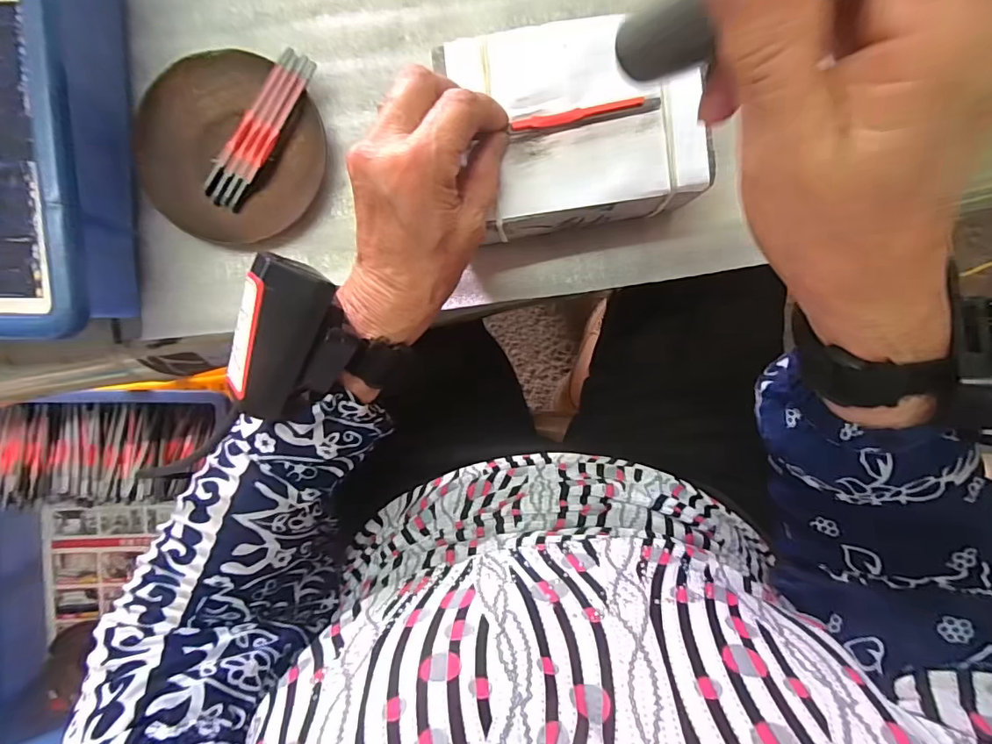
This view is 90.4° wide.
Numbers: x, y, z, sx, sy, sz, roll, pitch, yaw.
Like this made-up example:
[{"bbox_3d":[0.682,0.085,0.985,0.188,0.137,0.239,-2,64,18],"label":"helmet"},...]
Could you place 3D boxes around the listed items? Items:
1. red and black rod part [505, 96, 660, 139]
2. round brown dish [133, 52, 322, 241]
[{"bbox_3d":[0.047,-0.136,0.261,0.078,0.010,0.006,-10,93,2],"label":"red and black rod part"},{"bbox_3d":[-0.168,-0.140,0.312,0.109,0.014,0.112,0,94,-2],"label":"round brown dish"}]

